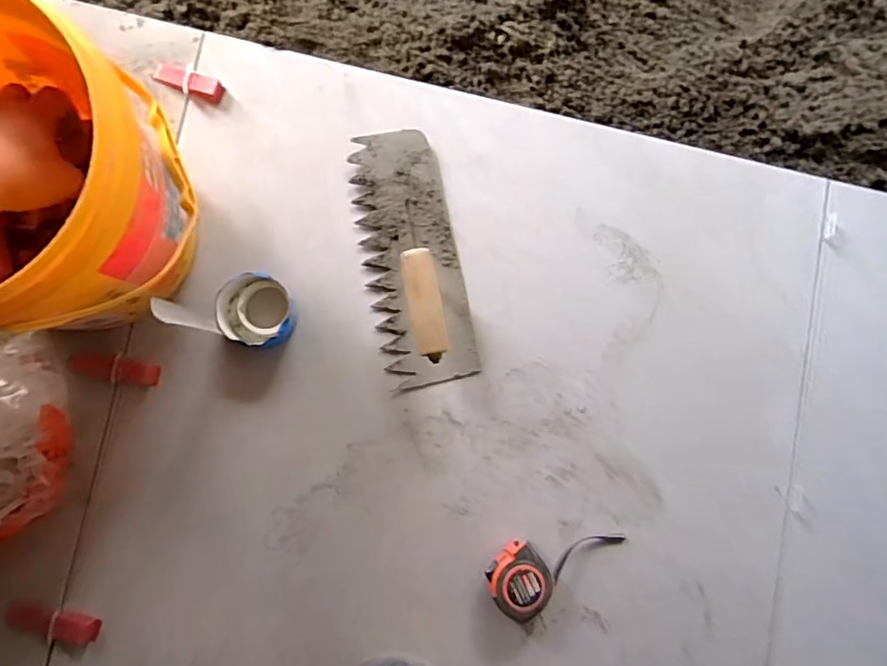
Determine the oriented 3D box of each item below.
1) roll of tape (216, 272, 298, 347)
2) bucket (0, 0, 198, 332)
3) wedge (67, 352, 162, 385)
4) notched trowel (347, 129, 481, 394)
[{"bbox_3d":[-0.194,-0.023,0.597,0.075,0.042,0.072,0,87,-6],"label":"roll of tape"},{"bbox_3d":[-0.351,-0.123,0.468,0.239,0.221,0.227,0,87,-6],"label":"bucket"},{"bbox_3d":[-0.341,0.036,0.590,0.087,0.010,0.025,12,86,-5],"label":"wedge"},{"bbox_3d":[-0.030,-0.085,0.599,0.105,0.077,0.281,-11,88,-6],"label":"notched trowel"}]

